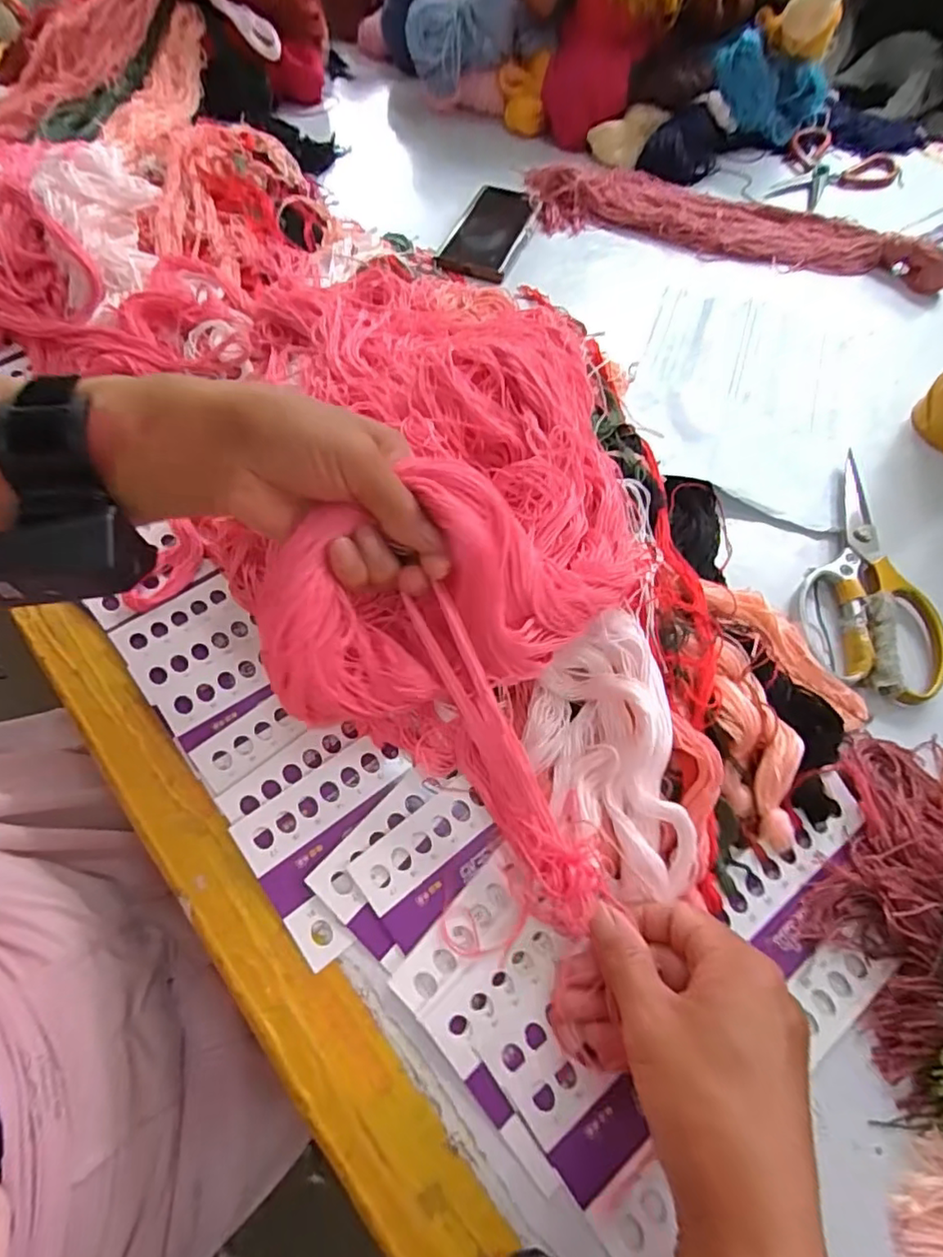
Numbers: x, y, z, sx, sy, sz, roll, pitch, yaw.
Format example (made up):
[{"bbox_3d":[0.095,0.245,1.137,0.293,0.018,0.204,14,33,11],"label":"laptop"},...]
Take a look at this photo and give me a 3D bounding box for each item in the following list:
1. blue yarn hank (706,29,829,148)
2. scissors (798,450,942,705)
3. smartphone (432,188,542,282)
[{"bbox_3d":[0.382,-0.679,0.759,0.202,0.082,0.059,-11,60,-25],"label":"blue yarn hank"},{"bbox_3d":[0.287,-0.041,0.430,0.090,0.020,0.196,19,61,7],"label":"scissors"},{"bbox_3d":[0.019,-0.414,0.621,0.078,0.014,0.177,15,60,6],"label":"smartphone"}]

